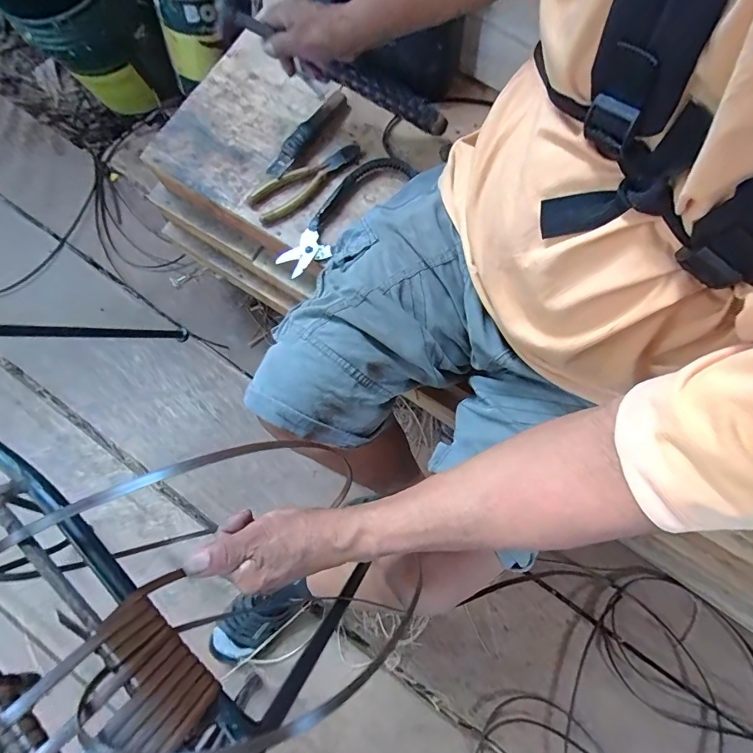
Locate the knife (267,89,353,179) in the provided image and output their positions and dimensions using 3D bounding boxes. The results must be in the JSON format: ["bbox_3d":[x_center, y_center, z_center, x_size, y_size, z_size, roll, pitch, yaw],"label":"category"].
[{"bbox_3d":[-0.095,-0.342,0.586,0.032,0.022,0.160,39,81,8],"label":"knife"}]

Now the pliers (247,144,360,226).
[{"bbox_3d":[-0.098,-0.274,0.576,0.168,0.015,0.054,-33,80,-7],"label":"pliers"}]

